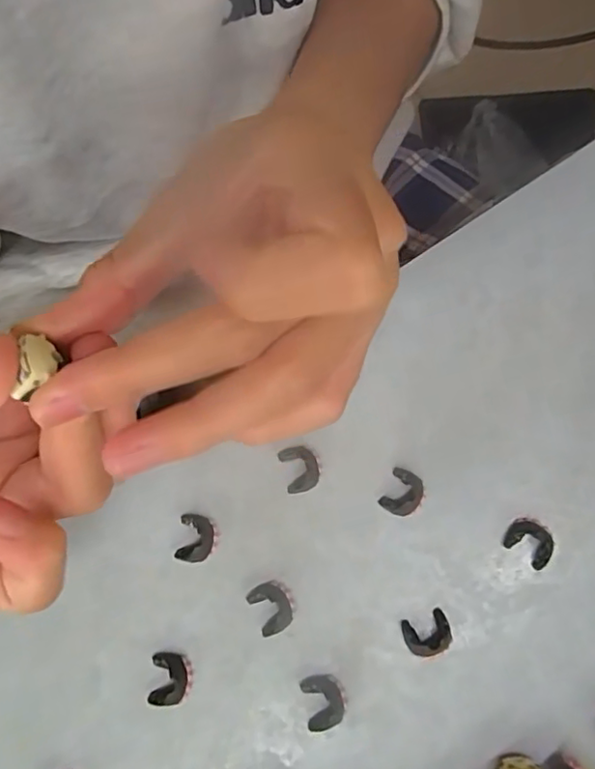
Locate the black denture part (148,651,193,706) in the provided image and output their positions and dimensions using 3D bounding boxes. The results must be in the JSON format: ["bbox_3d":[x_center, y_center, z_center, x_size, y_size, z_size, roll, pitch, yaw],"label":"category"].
[{"bbox_3d":[-0.042,0.098,0.196,0.014,0.007,0.016,3,75,2],"label":"black denture part"}]

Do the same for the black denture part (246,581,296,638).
[{"bbox_3d":[-0.008,0.075,0.201,0.014,0.007,0.016,-27,76,-6],"label":"black denture part"}]

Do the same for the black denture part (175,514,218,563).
[{"bbox_3d":[-0.035,0.053,0.206,0.014,0.008,0.016,8,76,4],"label":"black denture part"}]

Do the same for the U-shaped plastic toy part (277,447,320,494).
[{"bbox_3d":[0.001,0.030,0.213,0.013,0.005,0.016,-16,75,-3],"label":"U-shaped plastic toy part"}]

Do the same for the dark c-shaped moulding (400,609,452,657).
[{"bbox_3d":[0.043,0.083,0.197,0.016,0.008,0.012,-17,75,-3],"label":"dark c-shaped moulding"}]

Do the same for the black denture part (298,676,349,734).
[{"bbox_3d":[0.009,0.104,0.194,0.014,0.007,0.017,-14,75,-2],"label":"black denture part"}]

